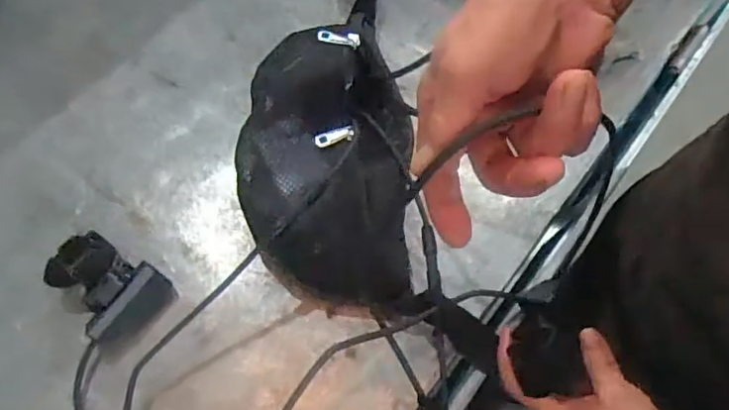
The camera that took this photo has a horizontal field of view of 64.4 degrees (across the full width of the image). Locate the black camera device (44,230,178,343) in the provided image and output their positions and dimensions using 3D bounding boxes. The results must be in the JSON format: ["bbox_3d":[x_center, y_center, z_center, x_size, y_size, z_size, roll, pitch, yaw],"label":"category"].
[{"bbox_3d":[-0.213,0.060,0.468,0.099,0.045,0.069,37,69,16],"label":"black camera device"}]

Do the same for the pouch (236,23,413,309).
[{"bbox_3d":[-0.039,-0.044,0.500,0.147,0.083,0.259,1,64,0],"label":"pouch"}]

